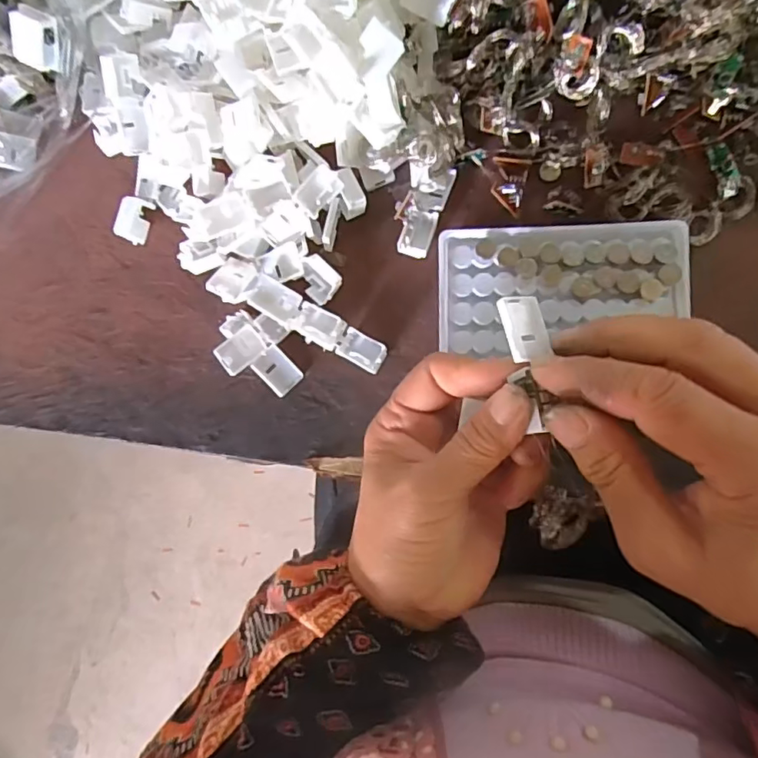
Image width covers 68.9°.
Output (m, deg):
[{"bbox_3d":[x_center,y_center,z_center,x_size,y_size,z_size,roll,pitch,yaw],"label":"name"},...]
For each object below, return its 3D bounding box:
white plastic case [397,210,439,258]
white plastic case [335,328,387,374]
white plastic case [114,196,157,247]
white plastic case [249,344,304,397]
[{"bbox_3d":[0.023,-0.085,0.322,0.017,0.007,0.027,18,91,9],"label":"white plastic case"},{"bbox_3d":[-0.010,-0.017,0.322,0.028,0.010,0.018,29,93,8],"label":"white plastic case"},{"bbox_3d":[-0.153,-0.099,0.344,0.019,0.008,0.026,23,92,9],"label":"white plastic case"},{"bbox_3d":[-0.061,-0.004,0.332,0.020,0.008,0.026,-41,83,5],"label":"white plastic case"}]

